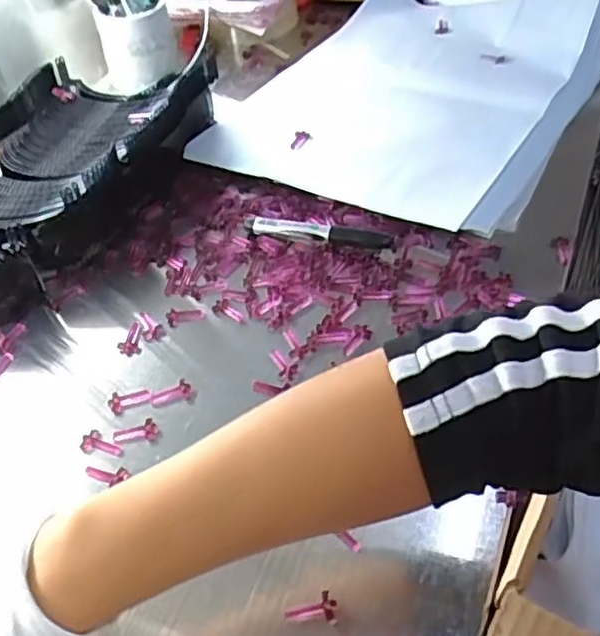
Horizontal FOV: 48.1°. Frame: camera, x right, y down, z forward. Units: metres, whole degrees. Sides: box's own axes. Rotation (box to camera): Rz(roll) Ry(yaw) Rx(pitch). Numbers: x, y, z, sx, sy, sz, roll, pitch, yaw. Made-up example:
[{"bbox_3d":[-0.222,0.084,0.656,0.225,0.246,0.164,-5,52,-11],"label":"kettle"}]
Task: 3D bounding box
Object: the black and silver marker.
[{"bbox_3d":[0.013,-0.077,0.587,0.136,0.019,0.018,12,48,18],"label":"black and silver marker"}]

